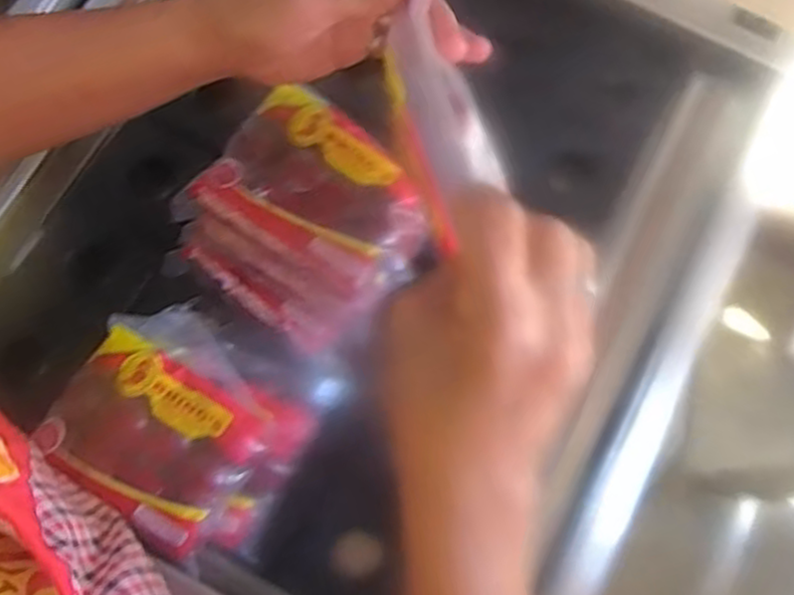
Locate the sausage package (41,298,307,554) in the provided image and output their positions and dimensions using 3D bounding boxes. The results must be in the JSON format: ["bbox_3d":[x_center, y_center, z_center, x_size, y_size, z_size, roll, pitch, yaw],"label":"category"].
[{"bbox_3d":[-0.142,0.085,0.481,0.149,0.042,0.130,38,77,9],"label":"sausage package"}]

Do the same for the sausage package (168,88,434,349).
[{"bbox_3d":[-0.059,-0.049,0.501,0.146,0.072,0.130,39,77,9],"label":"sausage package"}]

